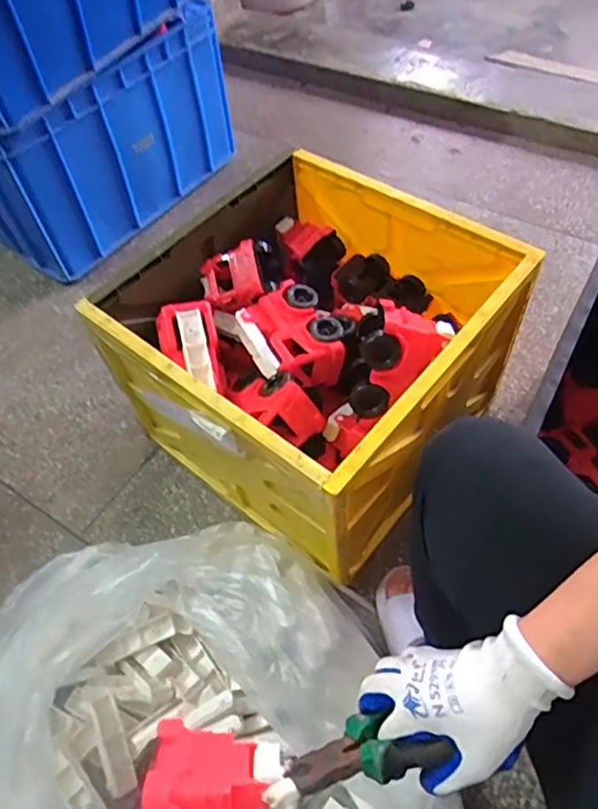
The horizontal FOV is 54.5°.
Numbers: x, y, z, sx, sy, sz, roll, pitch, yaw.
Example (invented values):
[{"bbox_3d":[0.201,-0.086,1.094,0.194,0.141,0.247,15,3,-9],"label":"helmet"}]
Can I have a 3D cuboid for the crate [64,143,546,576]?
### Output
[{"bbox_3d":[0.020,-0.074,0.865,0.431,0.314,0.437,33,63,24],"label":"crate"}]

